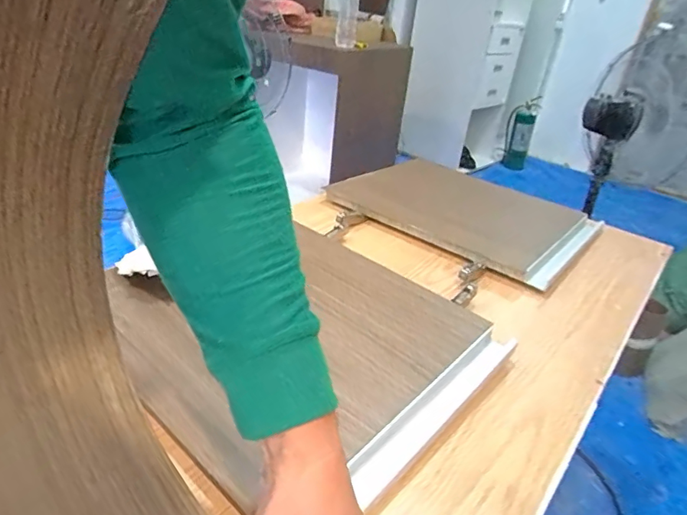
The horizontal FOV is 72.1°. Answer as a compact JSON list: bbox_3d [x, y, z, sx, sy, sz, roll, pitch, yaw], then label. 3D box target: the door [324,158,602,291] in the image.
[{"bbox_3d":[0.255,-0.104,0.962,0.442,0.026,0.390,28,34,30],"label":"door"}]

